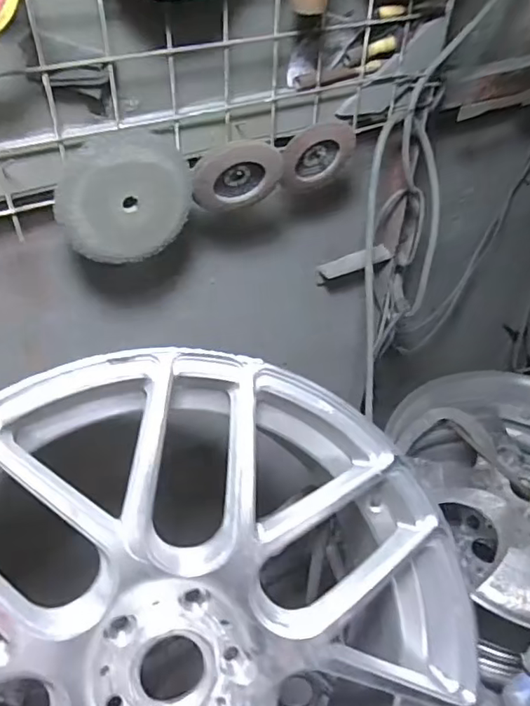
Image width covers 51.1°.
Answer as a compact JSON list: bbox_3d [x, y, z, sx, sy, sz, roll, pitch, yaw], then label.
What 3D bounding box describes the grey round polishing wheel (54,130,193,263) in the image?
[{"bbox_3d":[-0.127,-0.142,0.521,0.126,0.121,0.013,-22,47,-23],"label":"grey round polishing wheel"}]

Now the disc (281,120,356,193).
[{"bbox_3d":[0.053,-0.214,0.613,0.092,0.079,0.028,-21,46,-22],"label":"disc"}]

